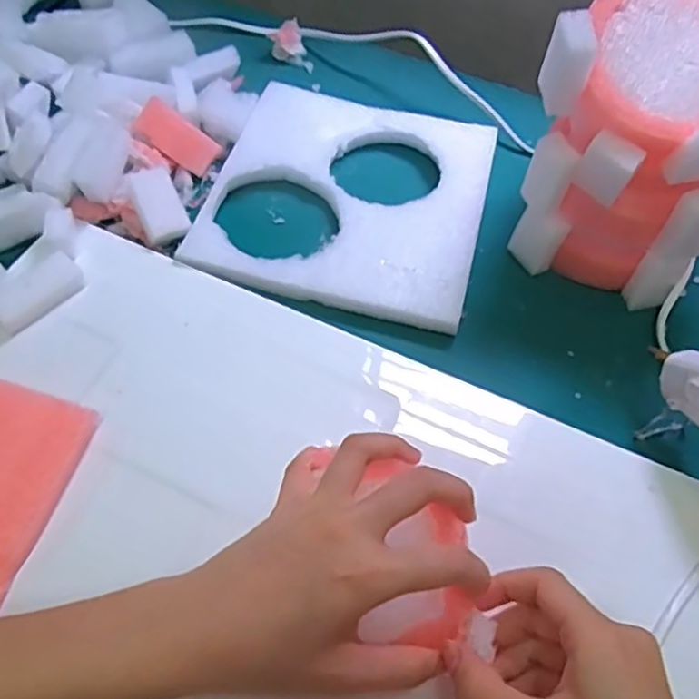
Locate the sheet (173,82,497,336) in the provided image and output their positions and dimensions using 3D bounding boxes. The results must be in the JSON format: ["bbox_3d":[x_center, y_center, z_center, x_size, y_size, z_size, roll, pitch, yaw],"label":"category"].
[{"bbox_3d":[0.002,-0.102,0.463,0.173,0.019,0.177,15,56,5],"label":"sheet"}]

